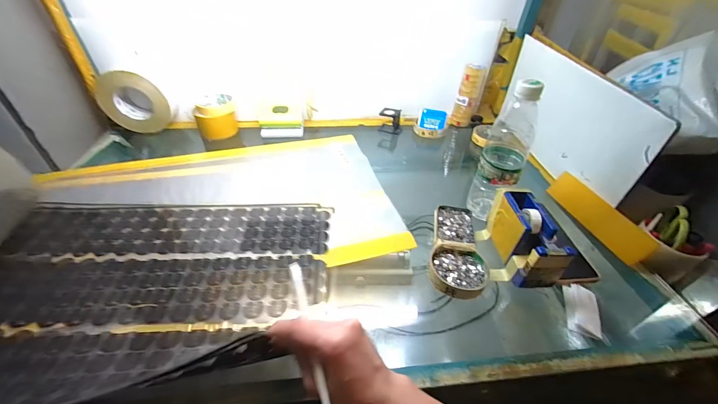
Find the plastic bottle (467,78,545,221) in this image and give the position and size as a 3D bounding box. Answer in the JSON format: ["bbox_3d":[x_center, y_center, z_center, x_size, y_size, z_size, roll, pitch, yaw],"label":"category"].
[{"bbox_3d":[0.224,-0.071,0.464,0.062,0.220,0.067,22,44,23],"label":"plastic bottle"}]

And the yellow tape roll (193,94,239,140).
[{"bbox_3d":[-0.334,-0.197,0.714,0.088,0.077,0.095,-15,43,-18],"label":"yellow tape roll"}]

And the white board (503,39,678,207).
[{"bbox_3d":[0.392,-0.166,0.593,0.016,0.191,0.394,-4,44,-3],"label":"white board"}]

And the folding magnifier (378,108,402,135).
[{"bbox_3d":[0.081,-0.206,0.766,0.059,0.061,0.043,8,41,7],"label":"folding magnifier"}]

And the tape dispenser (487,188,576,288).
[{"bbox_3d":[0.237,0.050,0.435,0.049,0.079,0.137,2,40,0],"label":"tape dispenser"}]

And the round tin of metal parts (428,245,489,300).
[{"bbox_3d":[0.138,0.096,0.424,0.078,0.018,0.078,1,40,-1],"label":"round tin of metal parts"}]

